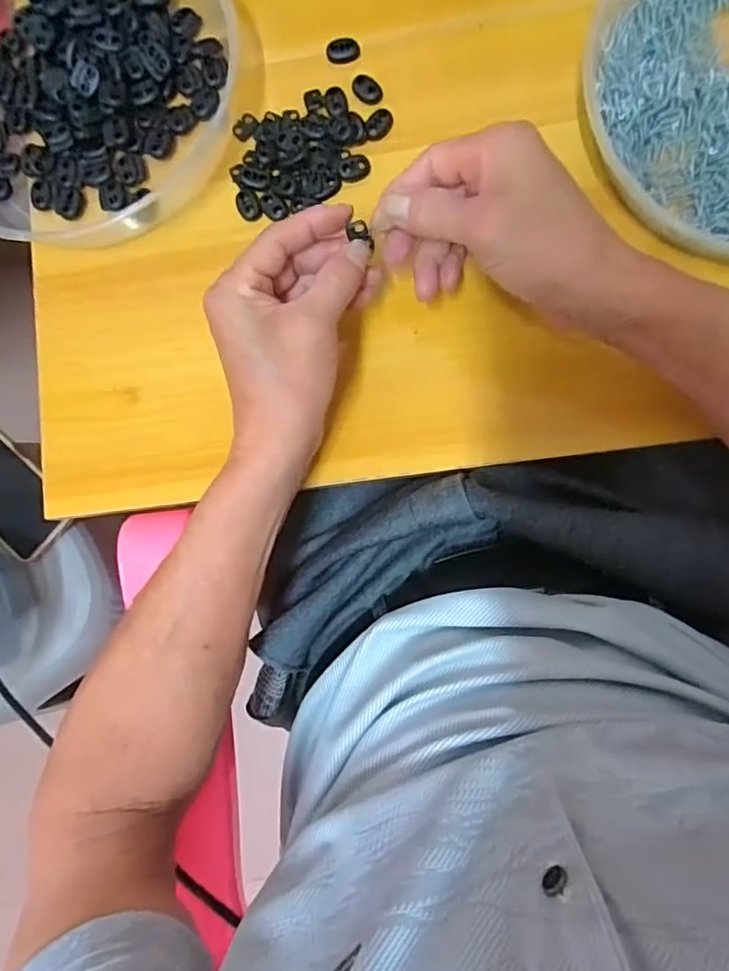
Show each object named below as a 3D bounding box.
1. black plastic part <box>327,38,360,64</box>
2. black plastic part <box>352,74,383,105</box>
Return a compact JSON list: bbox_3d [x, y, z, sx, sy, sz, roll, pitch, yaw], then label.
[{"bbox_3d":[-0.014,-0.294,0.383,0.022,0.005,0.015,-12,84,4],"label":"black plastic part"},{"bbox_3d":[0.002,-0.266,0.379,0.017,0.004,0.023,-39,83,1],"label":"black plastic part"}]

